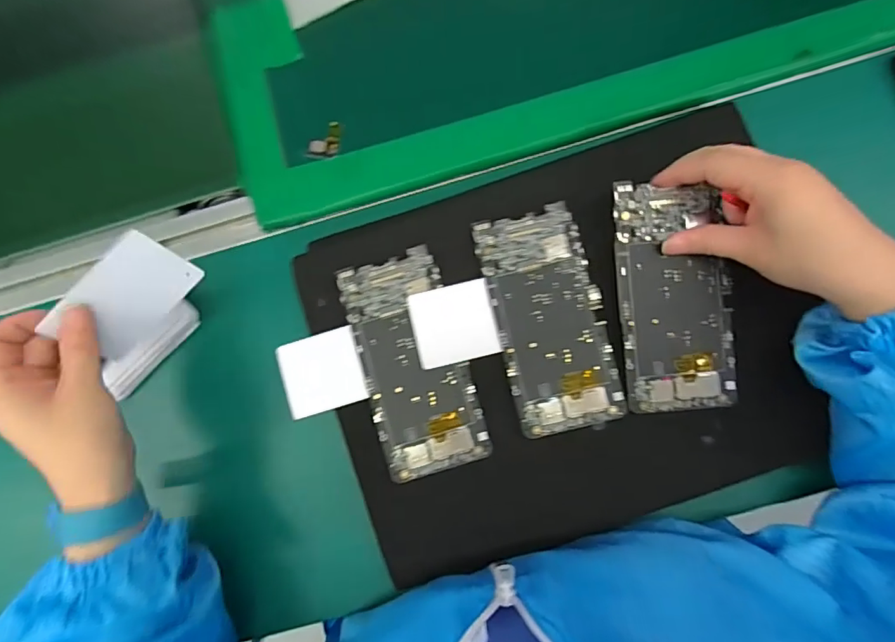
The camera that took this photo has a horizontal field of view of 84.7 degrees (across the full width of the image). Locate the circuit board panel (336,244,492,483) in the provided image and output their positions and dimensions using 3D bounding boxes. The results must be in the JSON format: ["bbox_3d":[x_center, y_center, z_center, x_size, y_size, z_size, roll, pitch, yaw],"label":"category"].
[{"bbox_3d":[-0.024,0.030,0.349,0.072,0.008,0.153,-16,81,2],"label":"circuit board panel"}]

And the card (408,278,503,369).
[{"bbox_3d":[0.005,0.002,0.349,0.057,0.004,0.054,-13,81,3],"label":"card"}]

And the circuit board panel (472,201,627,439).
[{"bbox_3d":[0.071,-0.002,0.343,0.073,0.004,0.152,-13,81,3],"label":"circuit board panel"}]

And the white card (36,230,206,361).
[{"bbox_3d":[-0.208,-0.015,0.320,0.083,0.054,0.005,-45,49,3],"label":"white card"}]

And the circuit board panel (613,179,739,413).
[{"bbox_3d":[0.154,-0.017,0.333,0.075,0.006,0.154,-9,91,3],"label":"circuit board panel"}]

